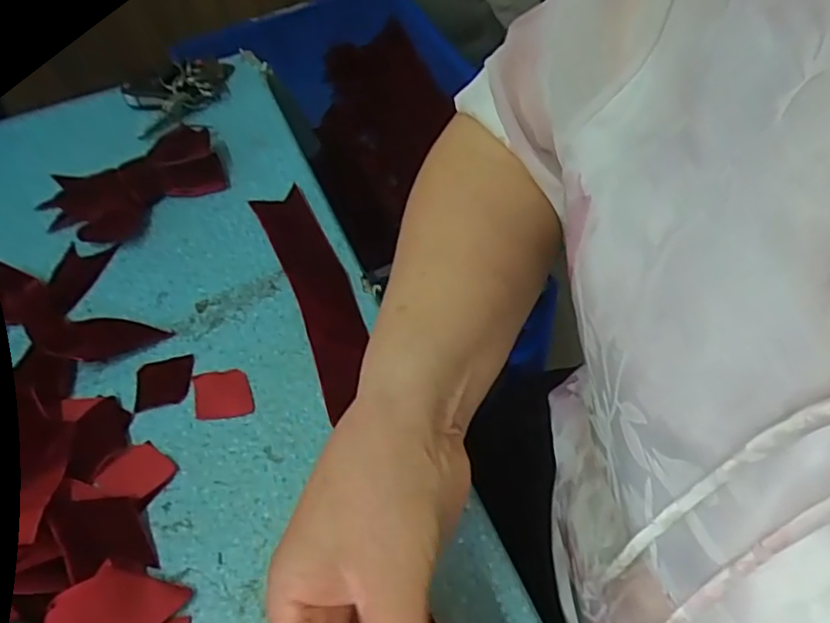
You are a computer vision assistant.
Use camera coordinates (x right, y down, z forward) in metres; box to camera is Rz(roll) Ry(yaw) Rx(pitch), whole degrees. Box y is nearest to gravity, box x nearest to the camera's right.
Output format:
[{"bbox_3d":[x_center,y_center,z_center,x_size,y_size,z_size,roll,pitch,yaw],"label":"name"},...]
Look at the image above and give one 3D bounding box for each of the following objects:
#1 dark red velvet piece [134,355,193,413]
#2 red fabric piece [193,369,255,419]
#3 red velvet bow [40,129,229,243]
[{"bbox_3d":[-0.158,0.044,0.388,0.033,0.004,0.034,-7,52,-2],"label":"dark red velvet piece"},{"bbox_3d":[-0.118,0.050,0.379,0.033,0.004,0.033,-13,53,-7],"label":"red fabric piece"},{"bbox_3d":[-0.224,-0.102,0.489,0.134,0.025,0.094,-28,56,-17],"label":"red velvet bow"}]

